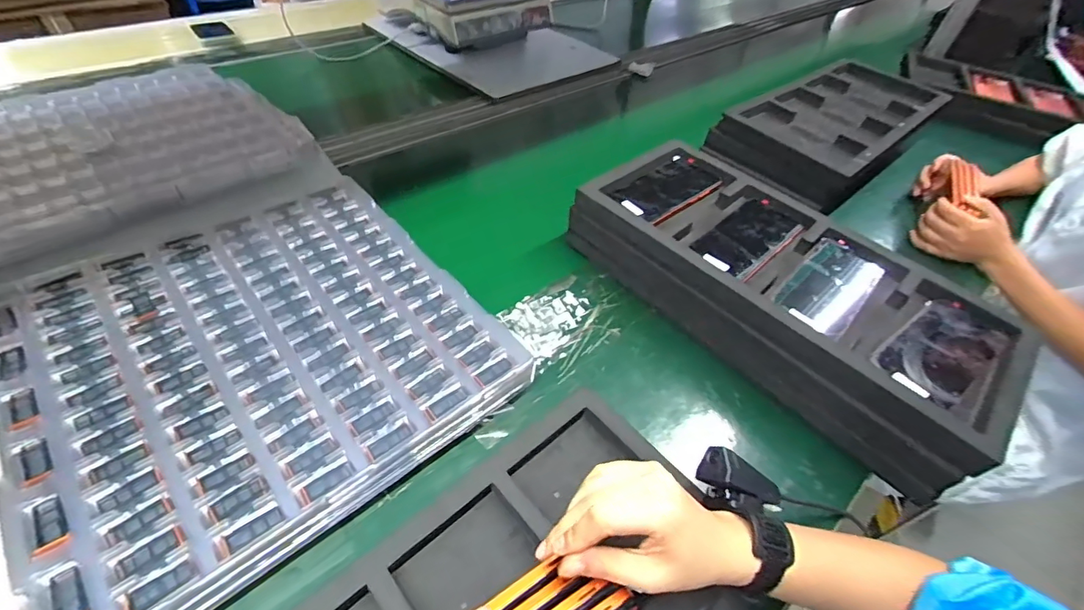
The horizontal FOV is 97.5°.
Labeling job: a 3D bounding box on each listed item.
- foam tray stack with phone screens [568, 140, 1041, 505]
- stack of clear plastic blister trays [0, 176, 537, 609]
[{"bbox_3d":[0.283,-0.028,0.579,0.230,0.091,0.485,-30,57,-30],"label":"foam tray stack with phone screens"},{"bbox_3d":[-0.280,0.041,0.480,0.377,0.055,0.406,-30,57,-30],"label":"stack of clear plastic blister trays"}]

